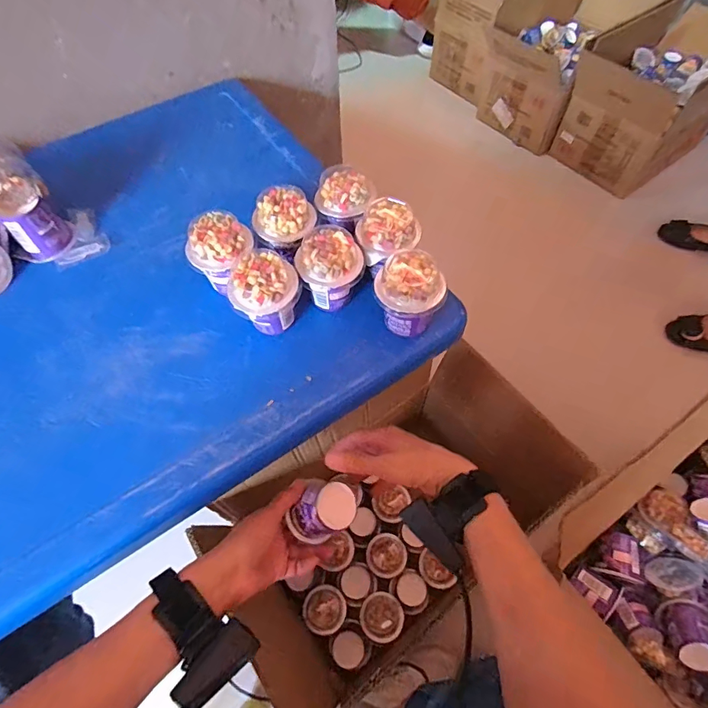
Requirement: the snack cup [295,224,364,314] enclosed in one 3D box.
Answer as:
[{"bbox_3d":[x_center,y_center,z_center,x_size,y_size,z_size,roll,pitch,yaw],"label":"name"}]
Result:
[{"bbox_3d":[-0.024,-0.087,0.452,0.063,0.069,0.058,-1,61,2],"label":"snack cup"}]

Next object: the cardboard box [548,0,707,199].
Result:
[{"bbox_3d":[0.835,-0.723,1.217,0.448,0.275,0.324,-34,65,-15],"label":"cardboard box"}]

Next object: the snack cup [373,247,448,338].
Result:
[{"bbox_3d":[0.057,-0.060,0.435,0.067,0.068,0.059,16,63,11],"label":"snack cup"}]

